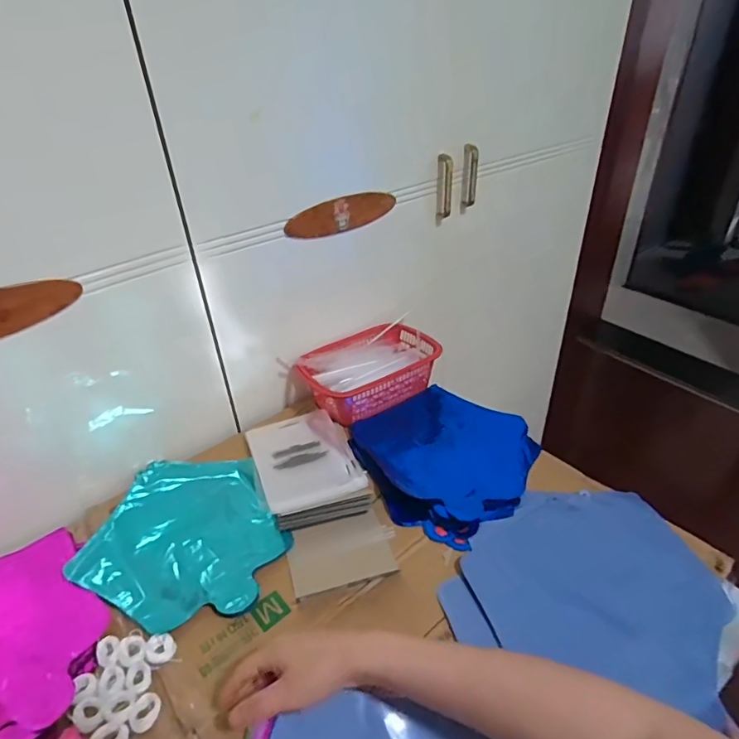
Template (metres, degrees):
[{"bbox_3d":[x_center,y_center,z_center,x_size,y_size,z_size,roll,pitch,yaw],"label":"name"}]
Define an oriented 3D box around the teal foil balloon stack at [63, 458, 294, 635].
[{"bbox_3d":[-0.213,0.189,0.584,0.232,0.012,0.211,13,37,21],"label":"teal foil balloon stack"}]

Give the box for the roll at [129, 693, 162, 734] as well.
[{"bbox_3d":[-0.195,0.299,0.430,0.022,0.006,0.029,-5,34,-4],"label":"roll"}]

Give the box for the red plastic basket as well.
[{"bbox_3d":[0.000,0.005,0.783,0.218,0.067,0.141,-27,41,-32],"label":"red plastic basket"}]

